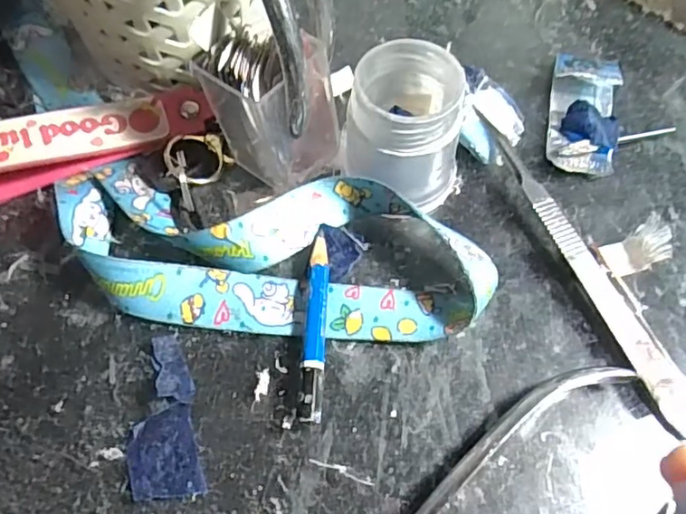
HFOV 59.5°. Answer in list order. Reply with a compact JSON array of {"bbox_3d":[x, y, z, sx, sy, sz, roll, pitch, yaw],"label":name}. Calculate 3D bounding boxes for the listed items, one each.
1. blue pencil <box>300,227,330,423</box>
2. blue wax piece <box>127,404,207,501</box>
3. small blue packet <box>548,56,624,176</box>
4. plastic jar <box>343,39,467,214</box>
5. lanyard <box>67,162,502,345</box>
[{"bbox_3d":[-0.009,0.022,0.204,0.007,0.008,0.067,3,63,1],"label":"blue pencil"},{"bbox_3d":[-0.056,0.062,0.187,0.021,0.004,0.028,-15,64,-8],"label":"blue wax piece"},{"bbox_3d":[0.100,-0.060,0.246,0.027,0.015,0.055,9,63,4],"label":"small blue packet"},{"bbox_3d":[0.024,-0.047,0.219,0.044,0.051,0.049,8,63,4],"label":"plastic jar"},{"bbox_3d":[-0.027,-0.003,0.211,0.153,0.023,0.057,8,63,4],"label":"lanyard"}]

